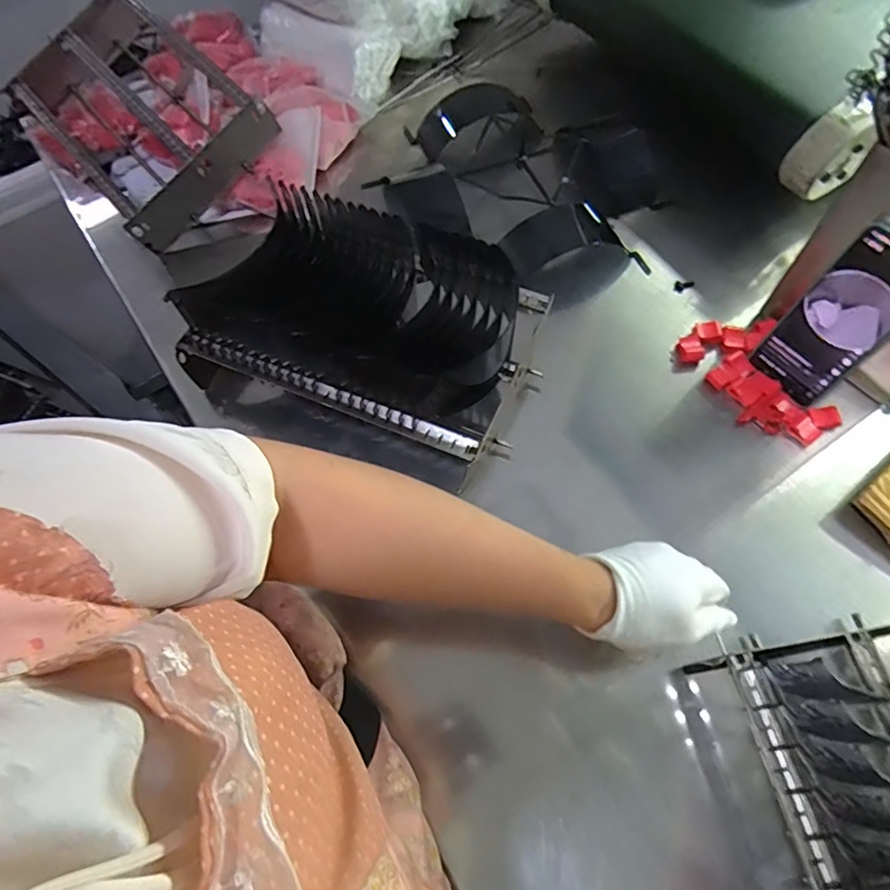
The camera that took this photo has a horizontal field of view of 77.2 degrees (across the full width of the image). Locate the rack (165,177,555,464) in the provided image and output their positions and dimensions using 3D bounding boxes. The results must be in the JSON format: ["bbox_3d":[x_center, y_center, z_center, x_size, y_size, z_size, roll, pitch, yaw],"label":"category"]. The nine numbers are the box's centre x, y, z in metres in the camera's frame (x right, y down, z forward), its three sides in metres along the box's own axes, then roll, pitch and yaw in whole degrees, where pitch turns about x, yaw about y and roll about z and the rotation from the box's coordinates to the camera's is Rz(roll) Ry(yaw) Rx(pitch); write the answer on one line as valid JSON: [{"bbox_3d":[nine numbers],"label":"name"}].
[{"bbox_3d":[-0.072,-0.115,0.527,0.308,0.125,0.190,19,66,11],"label":"rack"}]

